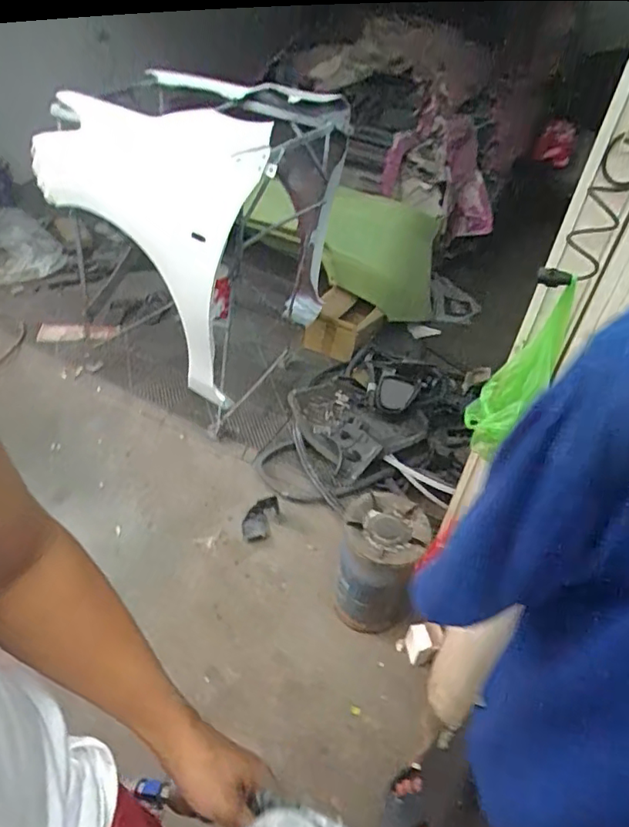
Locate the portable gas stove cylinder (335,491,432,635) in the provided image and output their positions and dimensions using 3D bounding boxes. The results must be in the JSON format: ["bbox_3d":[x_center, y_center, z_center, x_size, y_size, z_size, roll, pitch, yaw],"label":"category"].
[{"bbox_3d":[0.167,0.396,1.527,0.199,0.361,0.217,12,42,7],"label":"portable gas stove cylinder"}]

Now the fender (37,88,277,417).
[{"bbox_3d":[-0.481,-0.487,1.666,0.670,0.730,0.239,26,45,21],"label":"fender"}]

